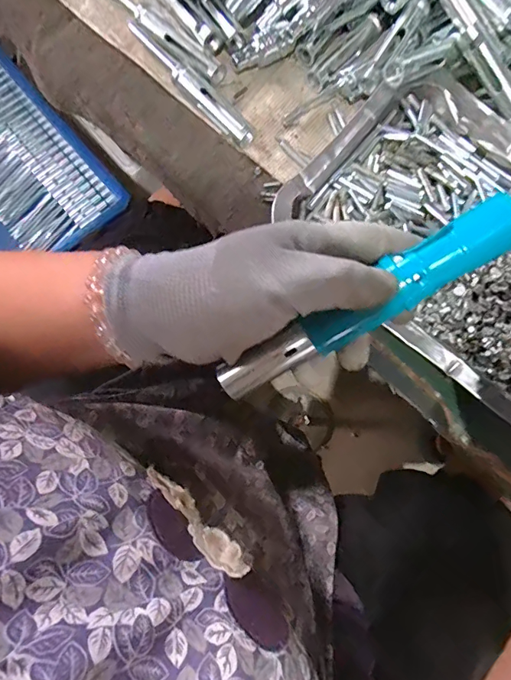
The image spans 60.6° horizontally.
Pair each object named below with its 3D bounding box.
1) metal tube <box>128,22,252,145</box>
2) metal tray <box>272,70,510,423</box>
[{"bbox_3d":[-0.050,-0.198,0.334,0.019,0.018,0.127,-44,83,-9],"label":"metal tube"},{"bbox_3d":[0.150,-0.073,0.309,0.180,0.027,0.228,-43,83,-9],"label":"metal tray"}]

